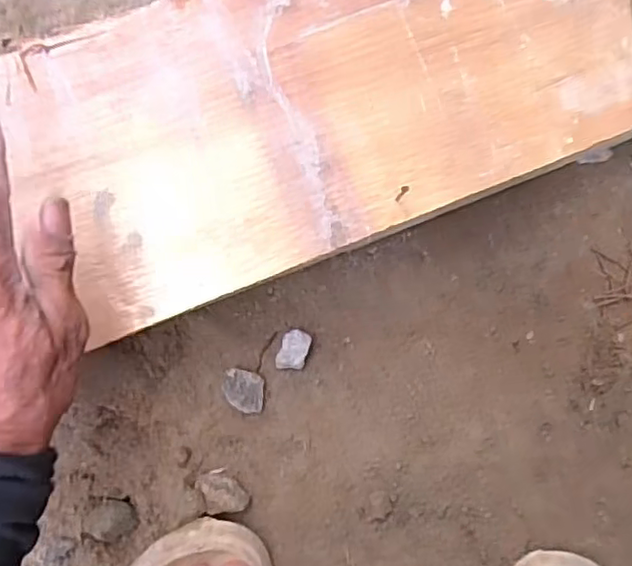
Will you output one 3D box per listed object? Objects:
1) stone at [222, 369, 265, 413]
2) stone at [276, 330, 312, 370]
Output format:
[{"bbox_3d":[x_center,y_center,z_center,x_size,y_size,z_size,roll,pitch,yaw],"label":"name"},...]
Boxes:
[{"bbox_3d":[-0.052,0.078,0.450,0.030,0.021,0.028,13,83,-5],"label":"stone"},{"bbox_3d":[-0.016,0.050,0.461,0.021,0.011,0.029,17,83,-4],"label":"stone"}]

